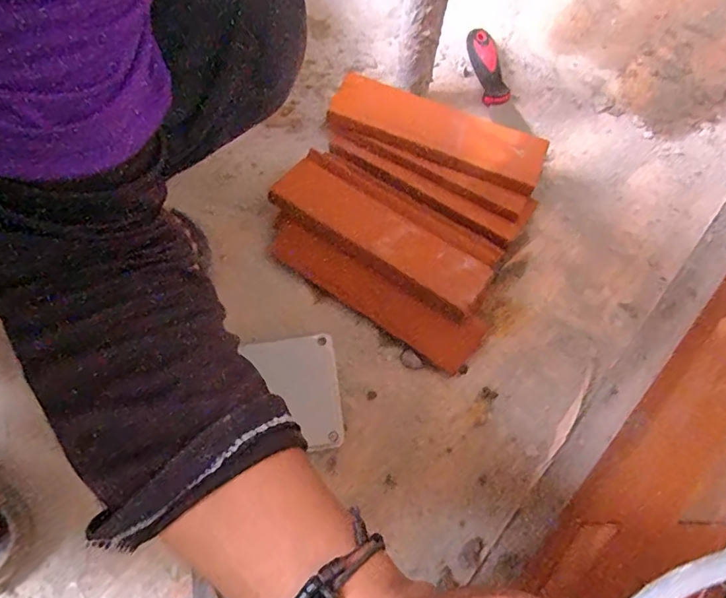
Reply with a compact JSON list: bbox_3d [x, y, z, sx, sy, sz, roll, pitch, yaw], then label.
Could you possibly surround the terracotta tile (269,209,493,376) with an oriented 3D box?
[{"bbox_3d":[0.005,-0.005,0.512,0.237,0.062,0.010,31,30,17],"label":"terracotta tile"}]

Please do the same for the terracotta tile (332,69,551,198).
[{"bbox_3d":[0.079,-0.185,0.550,0.233,0.032,0.066,24,69,9],"label":"terracotta tile"}]

